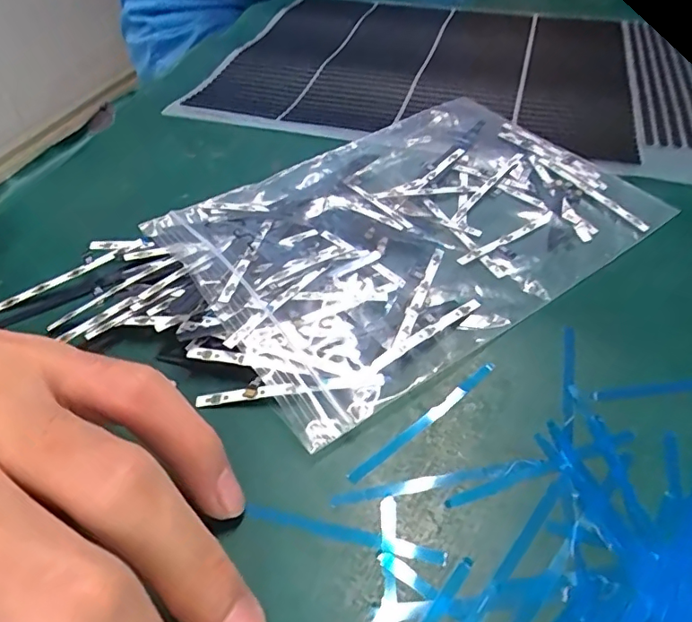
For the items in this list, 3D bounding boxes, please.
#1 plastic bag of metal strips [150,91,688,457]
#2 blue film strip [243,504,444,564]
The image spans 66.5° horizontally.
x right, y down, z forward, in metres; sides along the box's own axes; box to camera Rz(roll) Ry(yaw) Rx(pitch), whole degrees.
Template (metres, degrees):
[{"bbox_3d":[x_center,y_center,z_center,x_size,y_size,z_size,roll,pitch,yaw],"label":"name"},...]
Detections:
[{"bbox_3d":[0.029,-0.040,0.223,0.190,0.012,0.128,-29,53,-26],"label":"plastic bag of metal strips"},{"bbox_3d":[-0.001,0.058,0.138,0.054,0.004,0.004,10,48,10],"label":"blue film strip"}]

